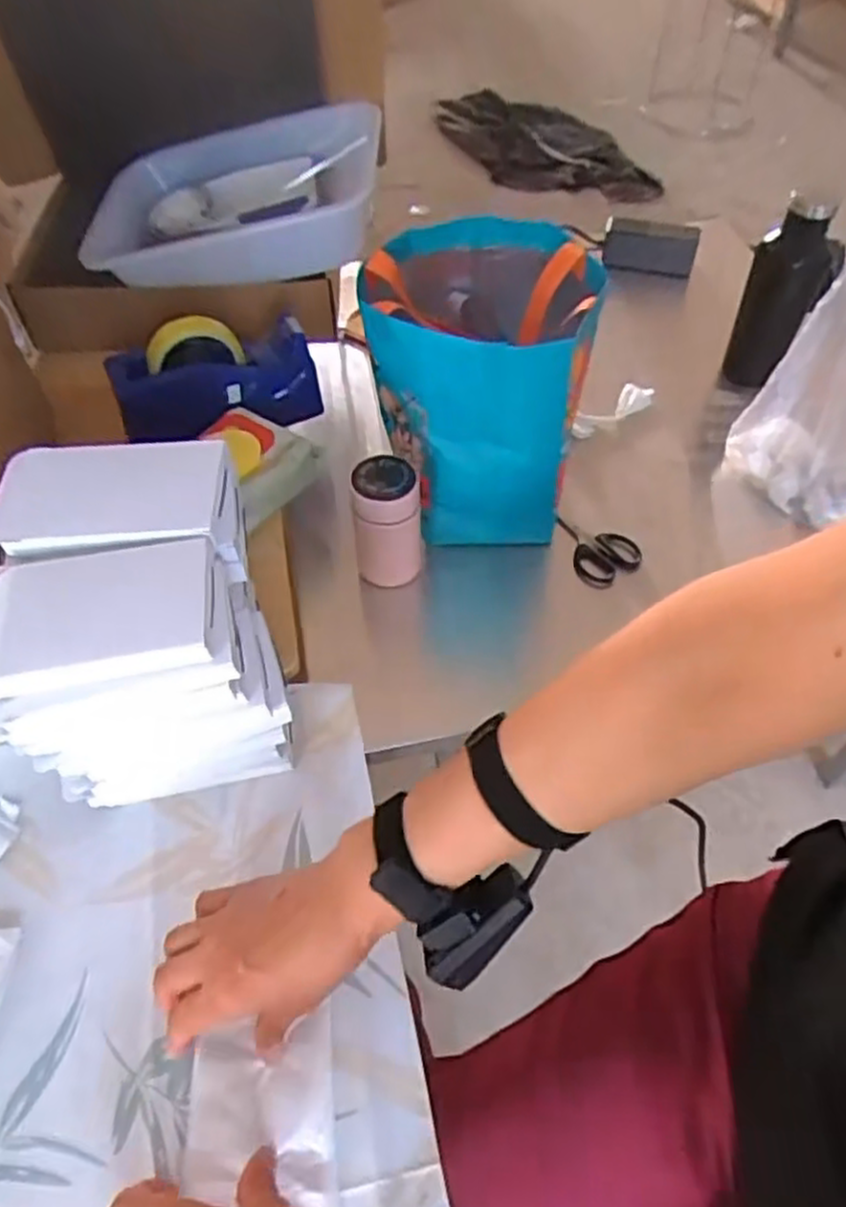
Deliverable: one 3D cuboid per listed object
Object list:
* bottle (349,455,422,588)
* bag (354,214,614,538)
[{"bbox_3d":[-0.034,-0.069,0.745,0.067,0.148,0.061,-5,53,-3],"label":"bottle"},{"bbox_3d":[0.051,-0.214,0.757,0.202,0.232,0.205,-3,53,-1],"label":"bag"}]

